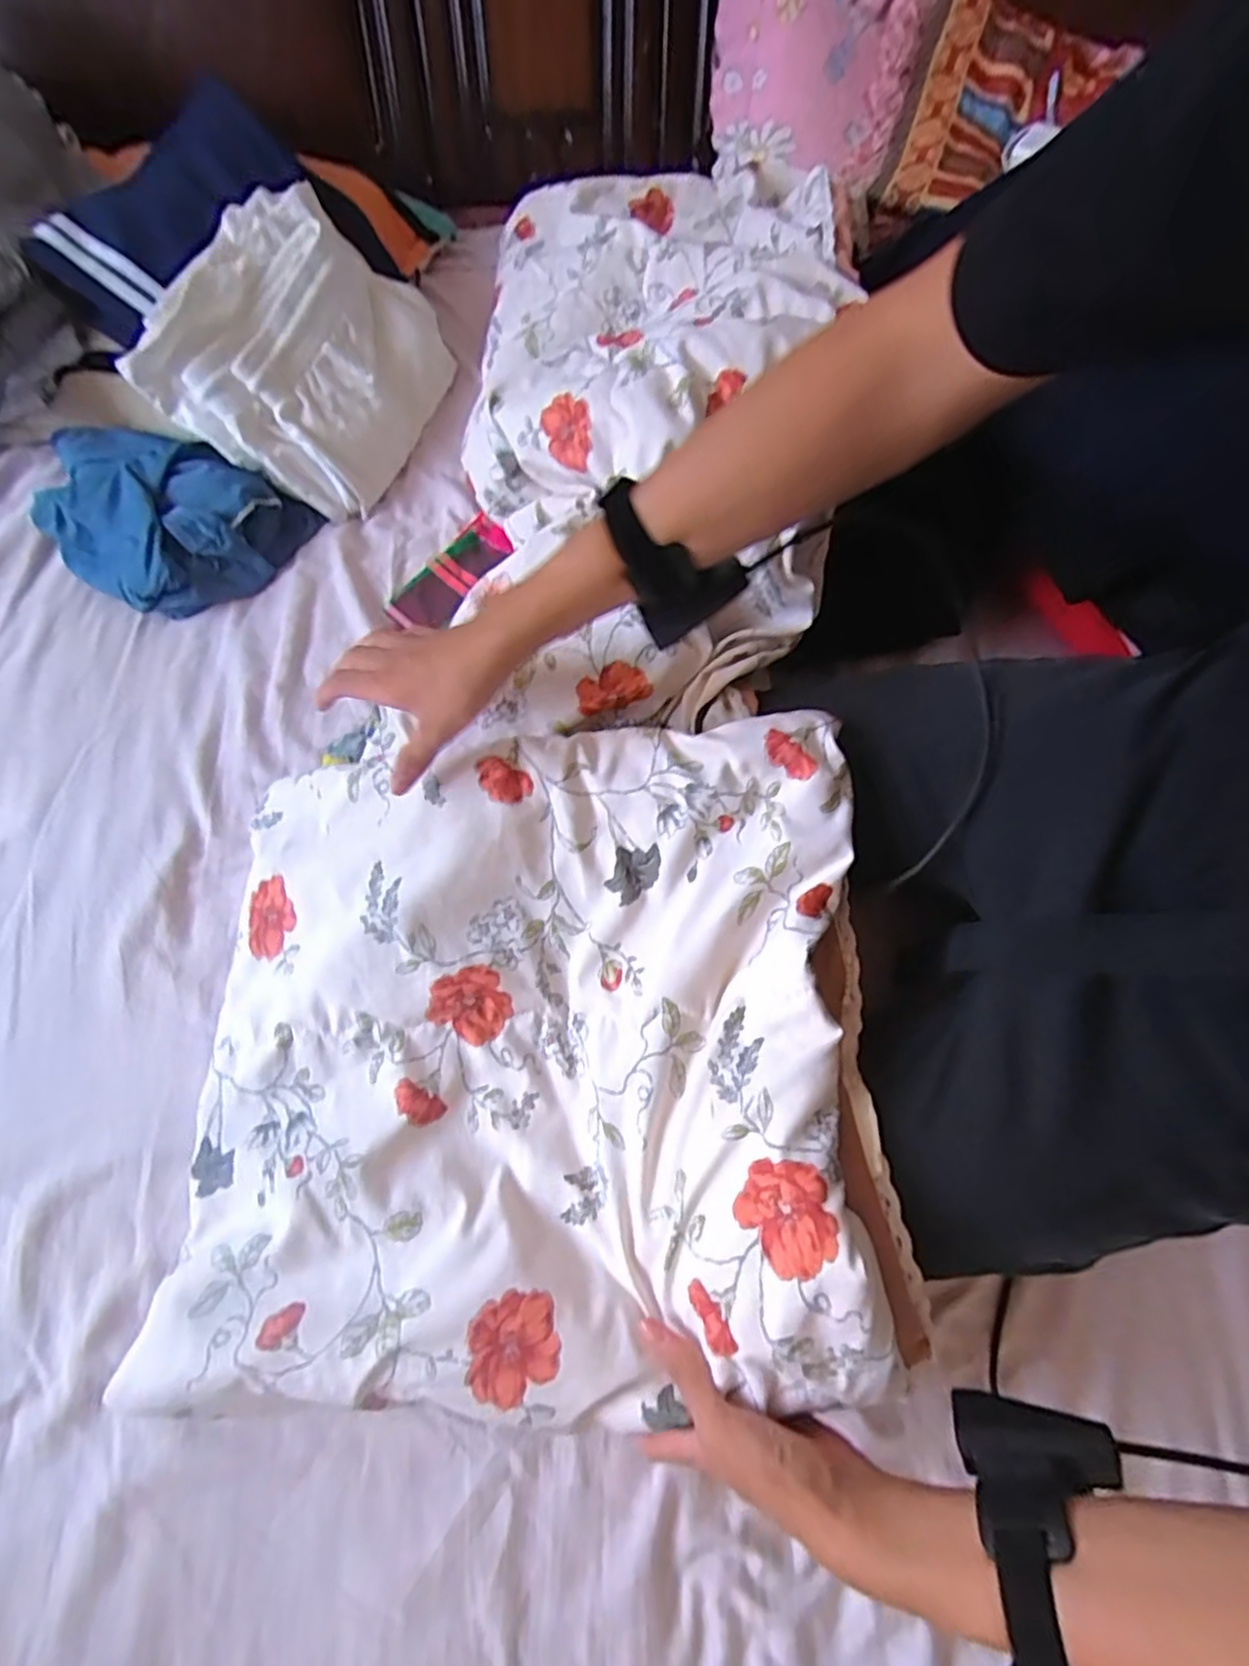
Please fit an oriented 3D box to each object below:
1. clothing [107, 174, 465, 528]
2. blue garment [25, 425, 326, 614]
[{"bbox_3d":[-0.299,-0.452,0.666,0.216,0.062,0.246,34,84,-27],"label":"clothing"},{"bbox_3d":[-0.429,-0.285,0.650,0.221,0.071,0.155,18,72,4],"label":"blue garment"}]

